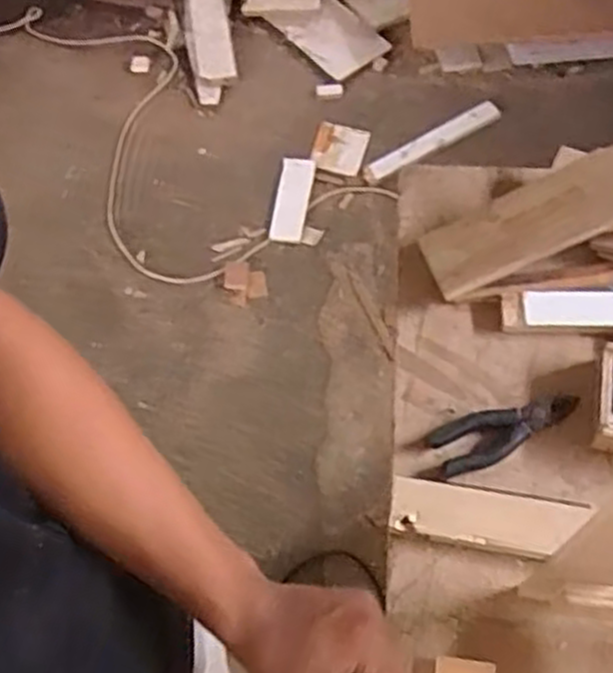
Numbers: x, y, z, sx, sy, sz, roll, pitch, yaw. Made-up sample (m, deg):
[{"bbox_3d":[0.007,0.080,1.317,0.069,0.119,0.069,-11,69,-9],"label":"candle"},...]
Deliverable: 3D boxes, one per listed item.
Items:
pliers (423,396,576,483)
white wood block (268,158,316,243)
[{"bbox_3d":[0.181,0.084,0.708,0.141,0.014,0.050,-18,64,-7],"label":"pliers"},{"bbox_3d":[-0.034,-0.311,1.756,0.078,0.022,0.213,7,62,7],"label":"white wood block"}]

